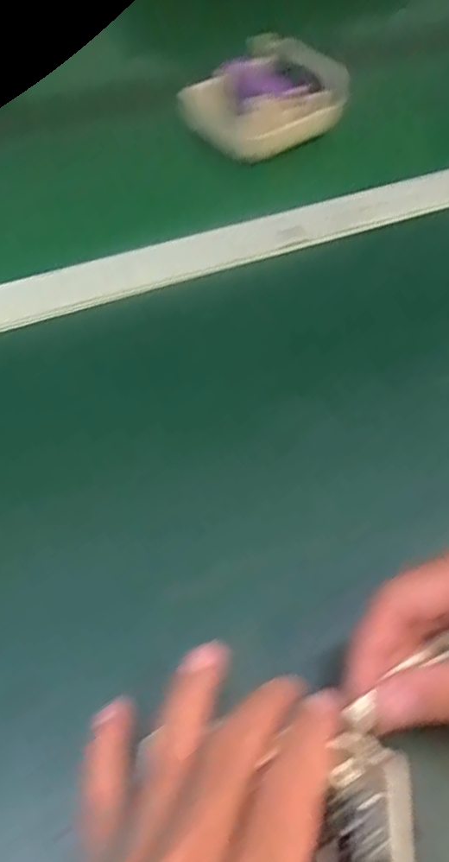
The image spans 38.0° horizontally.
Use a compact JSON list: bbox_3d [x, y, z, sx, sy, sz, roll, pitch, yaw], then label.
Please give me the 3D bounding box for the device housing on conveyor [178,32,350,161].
[{"bbox_3d":[0.031,-0.265,0.517,0.099,0.053,0.085,-30,61,-20],"label":"device housing on conveyor"}]

